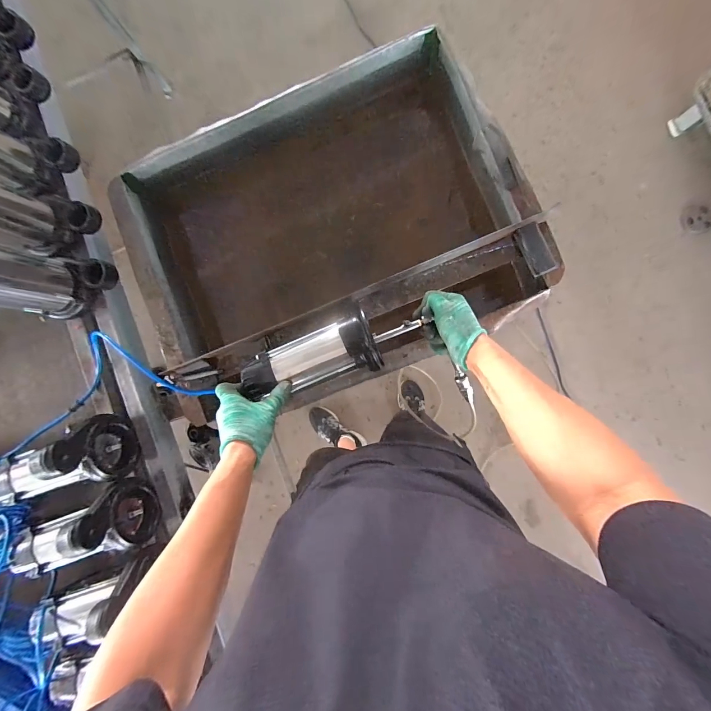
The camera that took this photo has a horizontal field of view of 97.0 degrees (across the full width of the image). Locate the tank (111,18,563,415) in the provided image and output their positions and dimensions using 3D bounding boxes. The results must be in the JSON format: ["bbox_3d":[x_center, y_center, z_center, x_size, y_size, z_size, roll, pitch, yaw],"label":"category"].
[{"bbox_3d":[-0.059,-0.236,0.701,0.748,0.253,0.582,-22,87,5],"label":"tank"}]

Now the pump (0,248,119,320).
[{"bbox_3d":[-0.567,-0.134,0.532,0.144,0.221,0.108,-2,89,6],"label":"pump"}]

